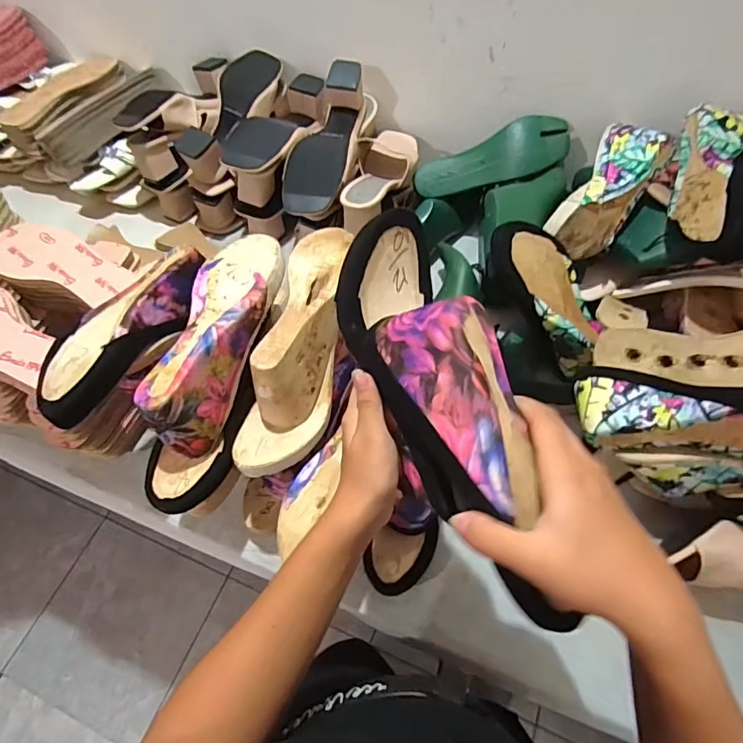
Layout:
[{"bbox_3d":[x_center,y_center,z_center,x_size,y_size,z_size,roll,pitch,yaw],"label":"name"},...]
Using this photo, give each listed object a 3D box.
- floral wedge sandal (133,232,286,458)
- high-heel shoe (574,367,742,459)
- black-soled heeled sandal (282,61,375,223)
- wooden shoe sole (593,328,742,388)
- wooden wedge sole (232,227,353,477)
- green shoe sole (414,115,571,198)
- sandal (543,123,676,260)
[{"bbox_3d":[-0.147,-0.036,0.486,0.083,0.076,0.232,11,61,10],"label":"floral wedge sandal"},{"bbox_3d":[0.305,0.039,0.449,0.220,0.076,0.076,3,56,34],"label":"high-heel shoe"},{"bbox_3d":[-0.061,-0.340,0.714,0.093,0.079,0.241,14,74,11],"label":"black-soled heeled sandal"},{"bbox_3d":[0.351,-0.012,0.478,0.232,0.060,0.076,2,58,25],"label":"wooden shoe sole"},{"bbox_3d":[-0.073,-0.031,0.488,0.083,0.102,0.272,11,81,10],"label":"wooden wedge sole"},{"bbox_3d":[0.180,-0.315,0.727,0.220,0.048,0.075,-11,93,23],"label":"green shoe sole"},{"bbox_3d":[0.299,-0.228,0.604,0.083,0.072,0.199,29,65,18],"label":"sandal"}]

